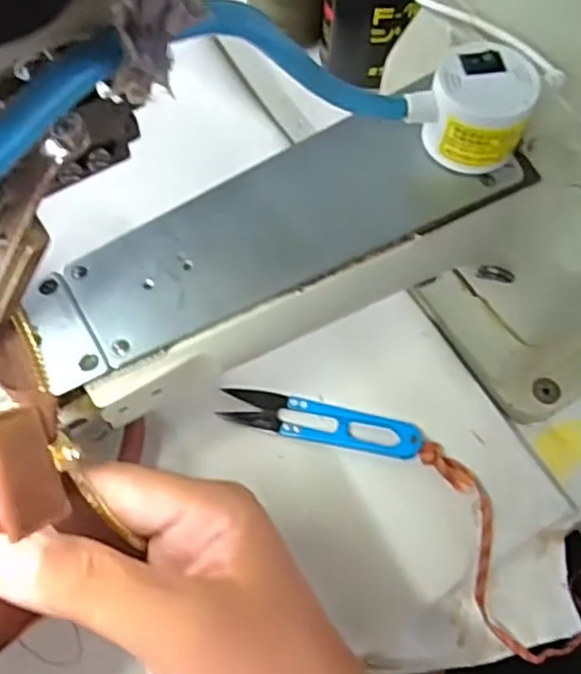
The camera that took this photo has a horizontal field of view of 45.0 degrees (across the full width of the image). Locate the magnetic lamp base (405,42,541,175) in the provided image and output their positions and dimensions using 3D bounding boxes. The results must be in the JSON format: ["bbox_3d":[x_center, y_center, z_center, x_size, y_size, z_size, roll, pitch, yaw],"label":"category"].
[{"bbox_3d":[0.064,-0.081,0.259,0.042,0.038,0.033,6,64,3],"label":"magnetic lamp base"}]

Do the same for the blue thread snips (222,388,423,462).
[{"bbox_3d":[0.015,0.043,0.357,0.100,0.008,0.022,12,64,6],"label":"blue thread snips"}]

